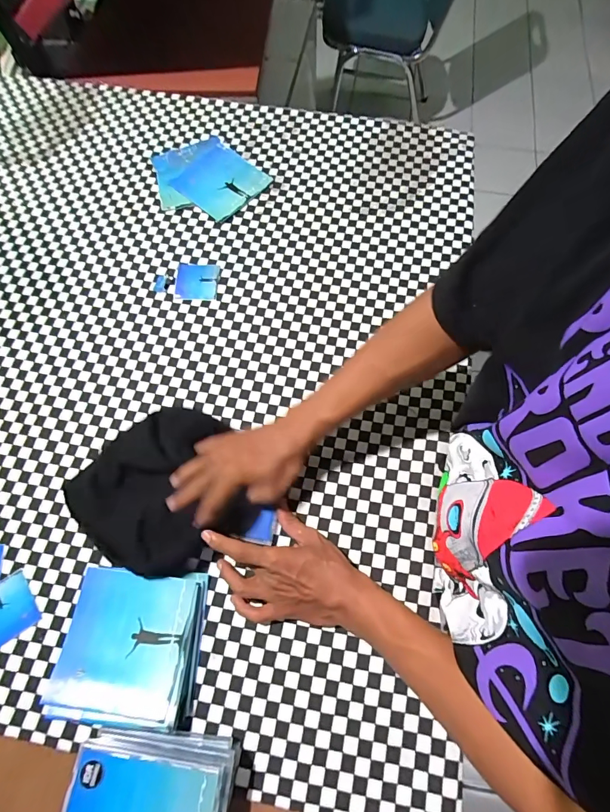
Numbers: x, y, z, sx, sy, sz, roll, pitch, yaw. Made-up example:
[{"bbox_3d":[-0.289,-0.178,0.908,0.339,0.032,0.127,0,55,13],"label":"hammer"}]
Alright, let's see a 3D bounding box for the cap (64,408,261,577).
[{"bbox_3d":[-0.161,0.092,0.450,0.199,0.042,0.182,-1,69,1],"label":"cap"}]

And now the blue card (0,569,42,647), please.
[{"bbox_3d":[-0.325,0.223,0.413,0.059,0.004,0.061,-39,73,-12],"label":"blue card"}]

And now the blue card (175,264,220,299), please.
[{"bbox_3d":[-0.159,-0.185,0.563,0.062,0.004,0.063,0,69,2],"label":"blue card"}]

